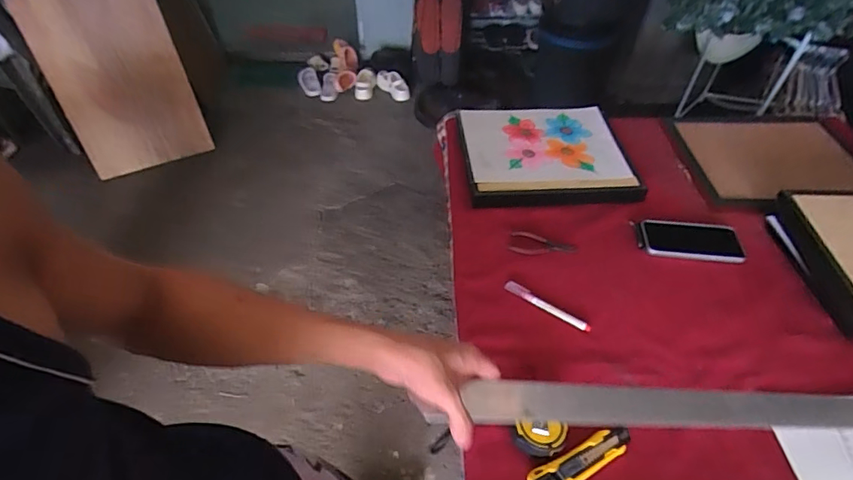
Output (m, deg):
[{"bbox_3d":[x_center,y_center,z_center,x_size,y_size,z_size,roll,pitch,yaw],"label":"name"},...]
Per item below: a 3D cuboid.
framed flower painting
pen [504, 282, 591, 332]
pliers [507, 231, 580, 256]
[{"bbox_3d":[0.237,-0.173,0.940,0.327,0.041,0.284,-3,48,-5],"label":"framed flower painting"},{"bbox_3d":[0.186,0.101,0.715,0.140,0.010,0.018,26,52,20],"label":"pen"},{"bbox_3d":[0.200,0.013,0.794,0.112,0.007,0.049,13,49,9],"label":"pliers"}]

